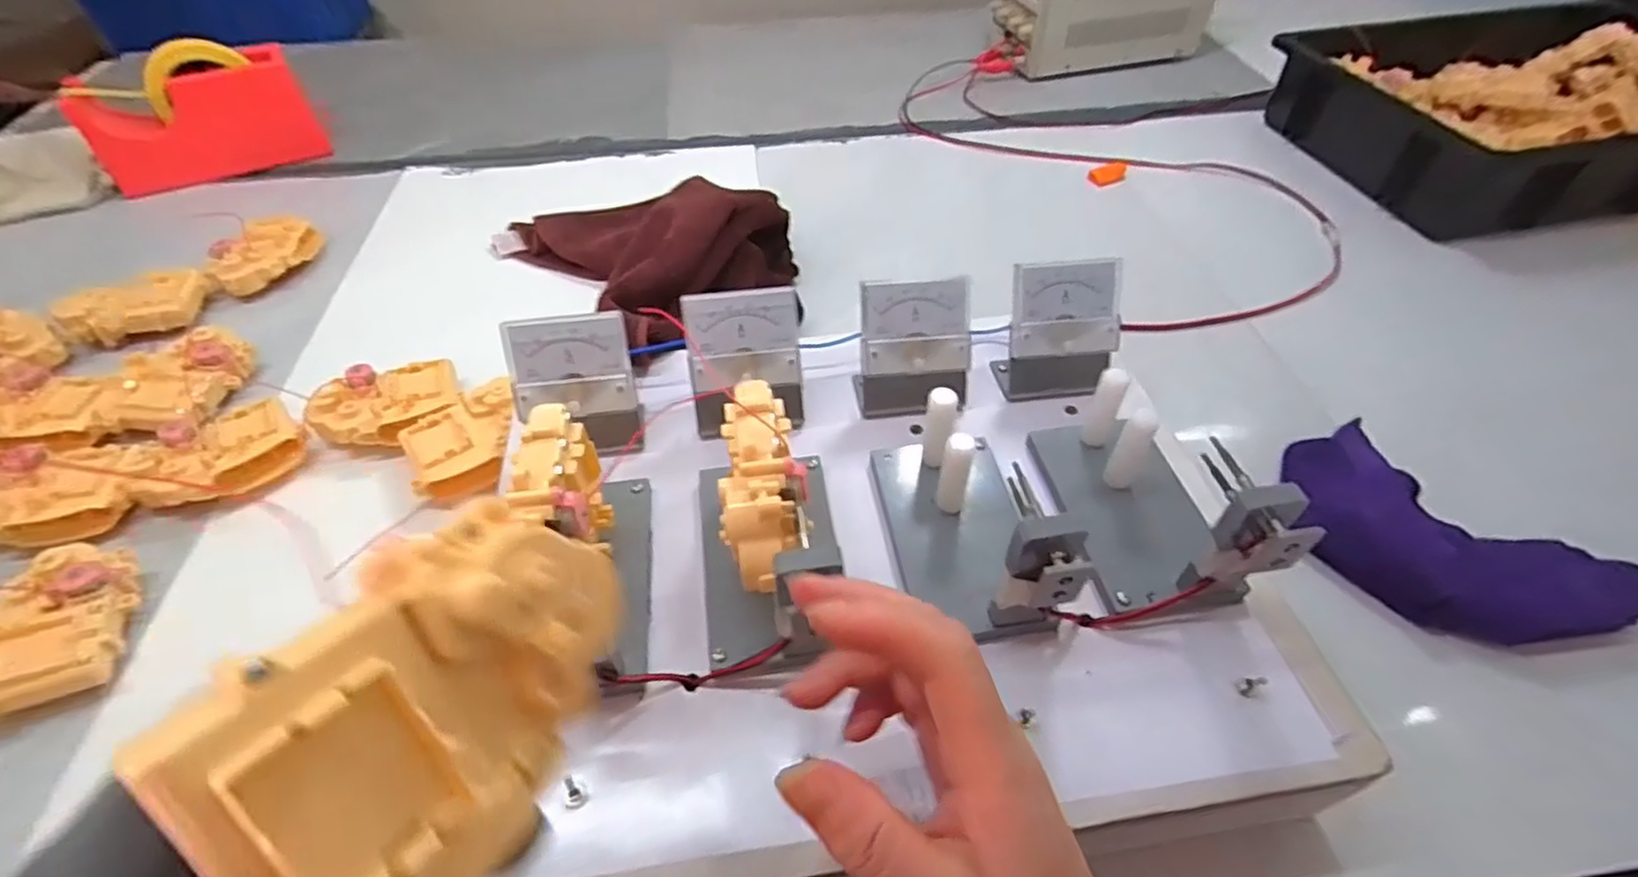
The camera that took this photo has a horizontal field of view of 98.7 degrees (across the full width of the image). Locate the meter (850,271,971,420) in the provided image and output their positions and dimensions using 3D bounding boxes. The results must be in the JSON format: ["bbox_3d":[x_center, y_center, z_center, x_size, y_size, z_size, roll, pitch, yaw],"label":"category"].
[{"bbox_3d":[0.057,-0.052,0.420,0.067,0.071,0.048,-3,48,-1],"label":"meter"}]

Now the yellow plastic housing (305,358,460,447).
[{"bbox_3d":[-0.312,-0.025,0.509,0.092,0.030,0.066,-23,52,-18],"label":"yellow plastic housing"}]

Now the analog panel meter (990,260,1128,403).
[{"bbox_3d":[0.149,-0.064,0.429,0.066,0.075,0.043,-5,49,-3],"label":"analog panel meter"}]

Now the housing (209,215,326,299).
[{"bbox_3d":[-0.500,-0.170,0.637,0.047,0.032,0.096,7,49,8],"label":"housing"}]

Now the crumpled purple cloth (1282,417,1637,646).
[{"bbox_3d":[0.391,0.064,0.444,0.112,0.025,0.184,-35,57,-26],"label":"crumpled purple cloth"}]

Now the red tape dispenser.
[{"bbox_3d":[-0.666,-0.354,0.760,0.201,0.109,0.090,-28,54,-22],"label":"red tape dispenser"}]

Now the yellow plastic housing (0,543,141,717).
[{"bbox_3d":[-0.424,0.103,0.388,0.064,0.031,0.091,-15,50,-12],"label":"yellow plastic housing"}]

